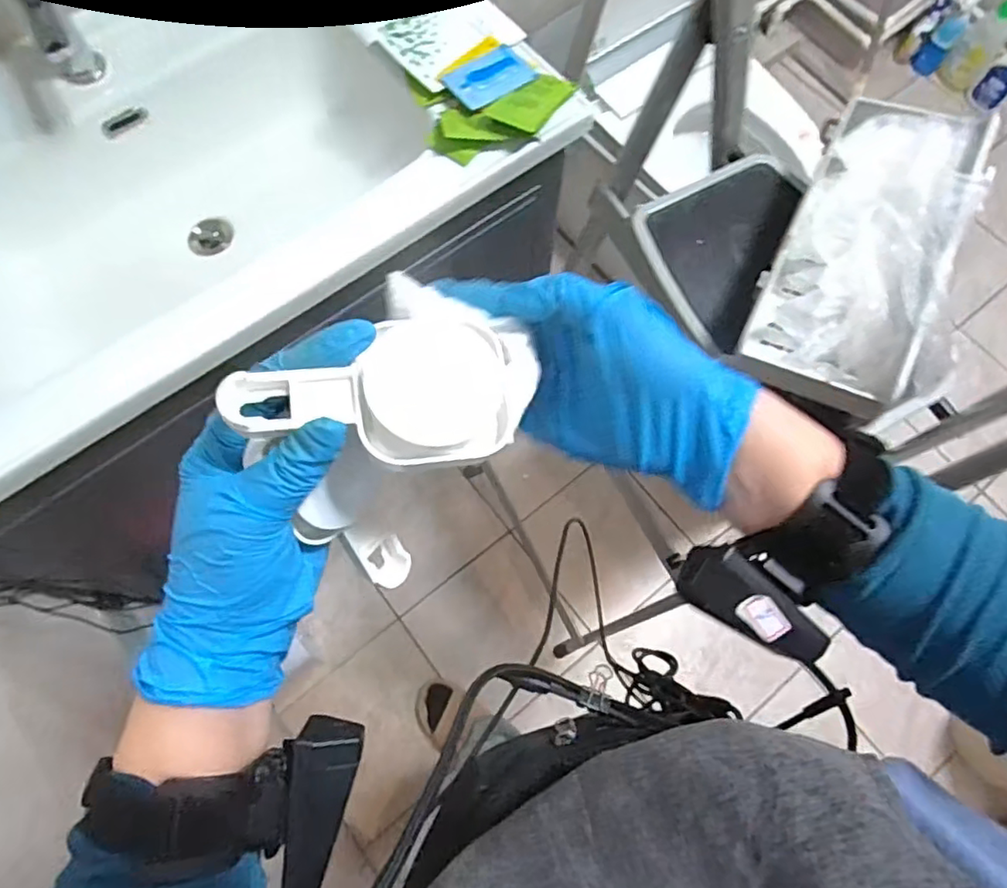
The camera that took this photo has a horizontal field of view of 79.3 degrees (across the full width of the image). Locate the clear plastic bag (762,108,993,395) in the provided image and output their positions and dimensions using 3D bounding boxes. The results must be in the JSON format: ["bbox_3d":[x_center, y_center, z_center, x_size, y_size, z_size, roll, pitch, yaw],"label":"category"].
[{"bbox_3d":[0.311,-0.152,0.500,0.146,0.093,0.244,23,68,9],"label":"clear plastic bag"}]

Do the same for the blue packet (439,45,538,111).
[{"bbox_3d":[-0.014,-0.419,0.695,0.094,0.008,0.074,-34,71,-15],"label":"blue packet"}]

